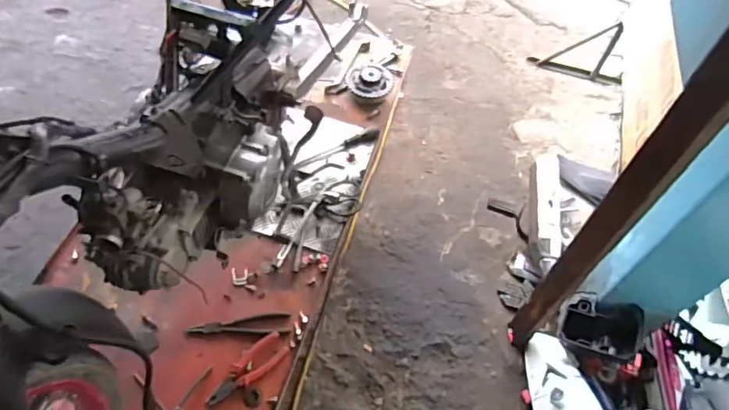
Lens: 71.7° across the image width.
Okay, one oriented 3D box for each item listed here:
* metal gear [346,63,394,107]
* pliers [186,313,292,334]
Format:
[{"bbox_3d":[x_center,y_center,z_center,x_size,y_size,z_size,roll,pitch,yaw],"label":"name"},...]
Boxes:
[{"bbox_3d":[0.014,-0.352,1.463,0.135,0.060,0.121,2,56,-3],"label":"metal gear"},{"bbox_3d":[-0.269,0.260,1.080,0.215,0.024,0.052,-4,57,-7],"label":"pliers"}]

